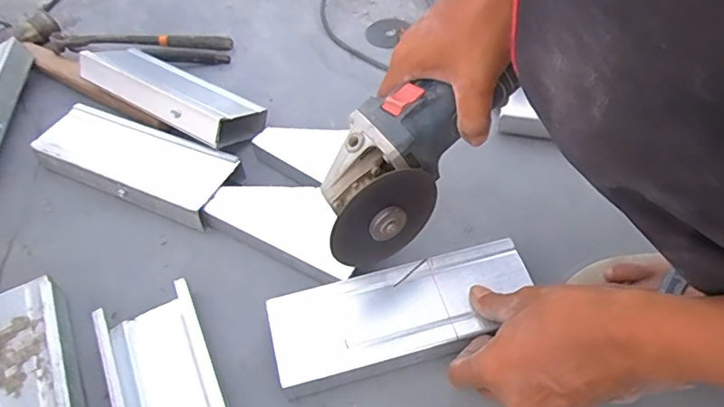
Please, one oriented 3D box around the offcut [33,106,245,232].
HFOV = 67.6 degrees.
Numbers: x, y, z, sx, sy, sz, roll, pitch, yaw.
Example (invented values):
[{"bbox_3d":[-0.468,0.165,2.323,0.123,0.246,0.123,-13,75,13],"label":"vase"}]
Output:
[{"bbox_3d":[-0.237,-0.041,0.570,0.214,0.034,0.081,20,55,17],"label":"offcut"}]

